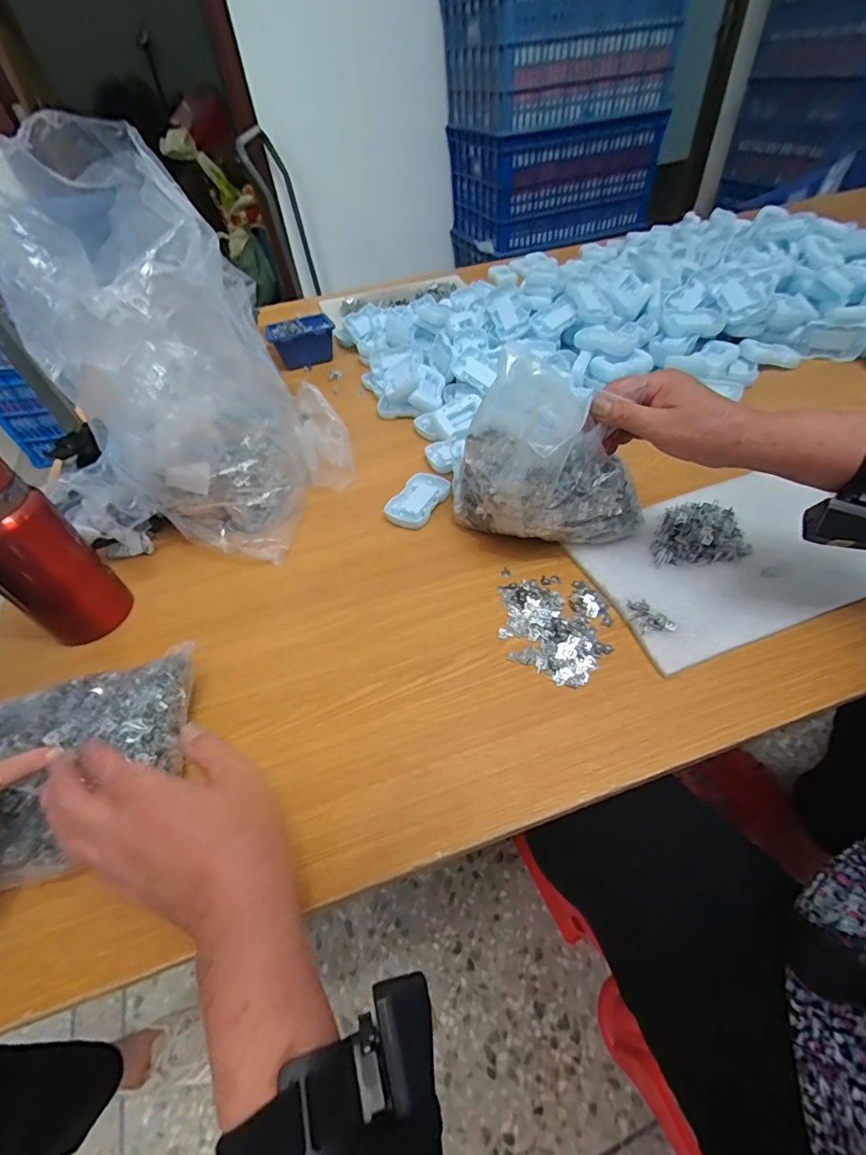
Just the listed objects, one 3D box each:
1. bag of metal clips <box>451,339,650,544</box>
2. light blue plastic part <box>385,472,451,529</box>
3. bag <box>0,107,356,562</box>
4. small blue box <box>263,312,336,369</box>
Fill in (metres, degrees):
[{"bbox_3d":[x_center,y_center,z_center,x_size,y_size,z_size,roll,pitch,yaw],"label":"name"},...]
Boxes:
[{"bbox_3d":[0.107,-0.116,0.468,0.171,0.164,0.097,32,59,30],"label":"bag of metal clips"},{"bbox_3d":[-0.018,-0.096,0.592,0.054,0.018,0.086,23,55,25],"label":"light blue plastic part"},{"bbox_3d":[-0.277,-0.247,0.532,0.287,0.349,0.326,-9,48,-1],"label":"bag"},{"bbox_3d":[-0.244,-0.444,0.887,0.121,0.055,0.136,-21,49,-12],"label":"small blue box"}]

